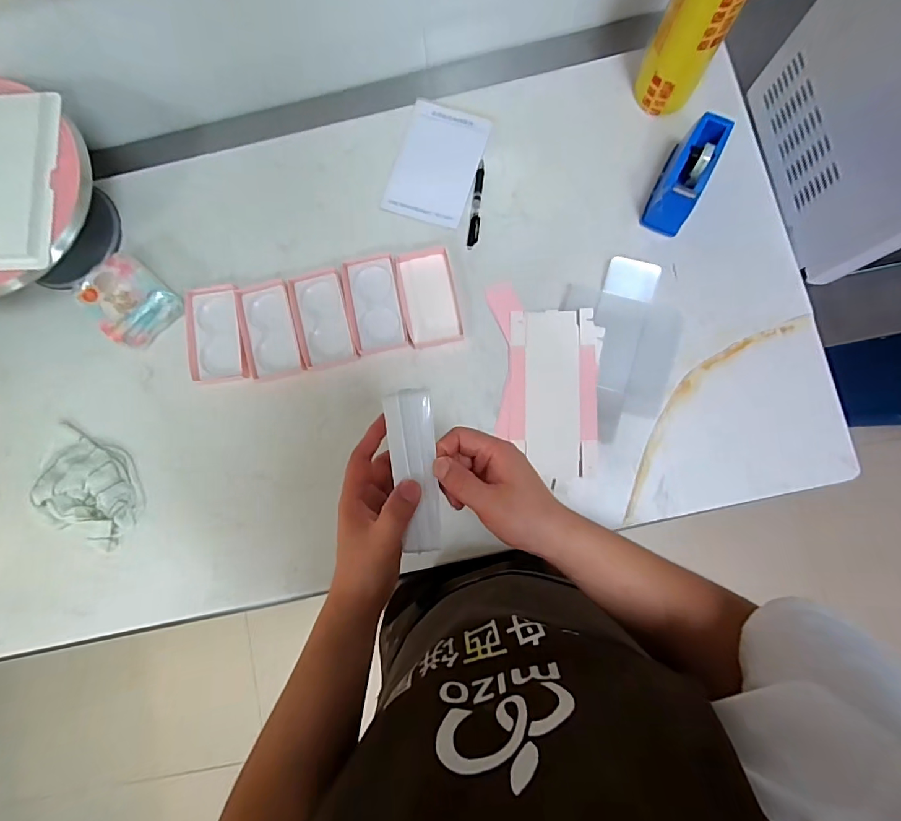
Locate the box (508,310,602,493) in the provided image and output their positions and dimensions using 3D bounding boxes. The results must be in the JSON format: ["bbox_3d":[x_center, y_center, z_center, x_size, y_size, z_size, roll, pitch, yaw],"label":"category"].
[{"bbox_3d":[0.152,-0.026,0.658,0.125,0.016,0.243,1,85,4],"label":"box"}]

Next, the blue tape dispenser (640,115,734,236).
[{"bbox_3d":[0.336,-0.336,0.641,0.061,0.089,0.144,22,86,6],"label":"blue tape dispenser"}]

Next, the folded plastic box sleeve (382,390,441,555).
[{"bbox_3d":[-0.028,0.051,0.371,0.037,0.006,0.134,-7,94,3],"label":"folded plastic box sleeve"}]

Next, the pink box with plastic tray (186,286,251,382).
[{"bbox_3d":[-0.362,-0.118,0.698,0.089,0.020,0.145,-9,84,3],"label":"pink box with plastic tray"}]

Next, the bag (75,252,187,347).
[{"bbox_3d":[-0.486,-0.163,0.686,0.122,0.063,0.104,42,88,7],"label":"bag"}]

